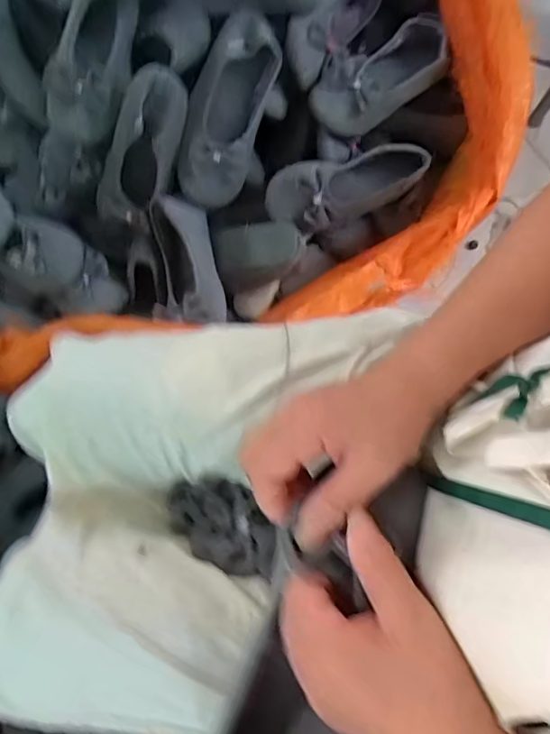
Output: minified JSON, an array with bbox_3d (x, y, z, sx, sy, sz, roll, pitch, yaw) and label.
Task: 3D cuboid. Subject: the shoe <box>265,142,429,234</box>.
[{"bbox_3d":[0.102,-0.252,0.705,0.227,0.066,0.083,-17,73,-6],"label":"shoe"}]

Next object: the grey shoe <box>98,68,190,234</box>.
[{"bbox_3d":[-0.170,-0.276,0.655,0.080,0.201,0.049,42,35,12],"label":"grey shoe"}]

